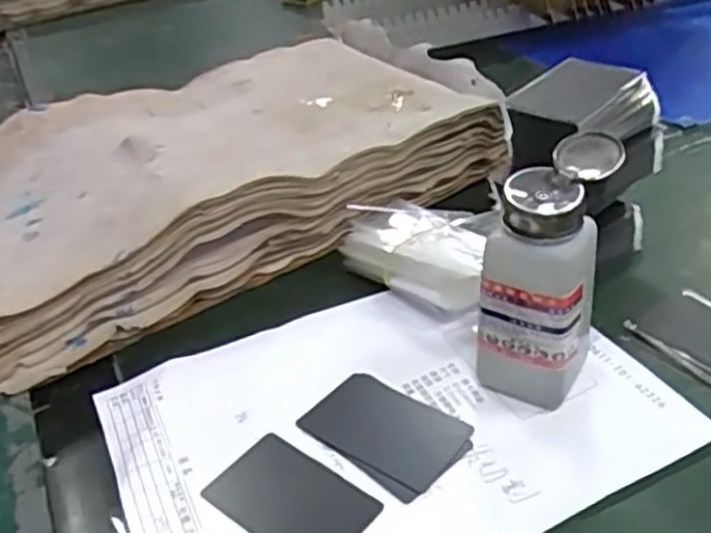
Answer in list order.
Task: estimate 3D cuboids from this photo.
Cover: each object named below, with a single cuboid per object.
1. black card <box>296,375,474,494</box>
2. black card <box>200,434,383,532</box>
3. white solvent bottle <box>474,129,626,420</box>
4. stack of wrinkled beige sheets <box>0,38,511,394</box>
[{"bbox_3d":[0.016,0.089,0.422,0.086,0.004,0.052,23,45,33],"label":"black card"},{"bbox_3d":[-0.034,0.122,0.394,0.084,0.004,0.053,24,45,34],"label":"black card"},{"bbox_3d":[0.104,0.006,0.414,0.054,0.137,0.067,18,42,29],"label":"white solvent bottle"},{"bbox_3d":[-0.114,-0.086,0.617,0.427,0.080,0.243,-25,41,-24],"label":"stack of wrinkled beige sheets"}]

